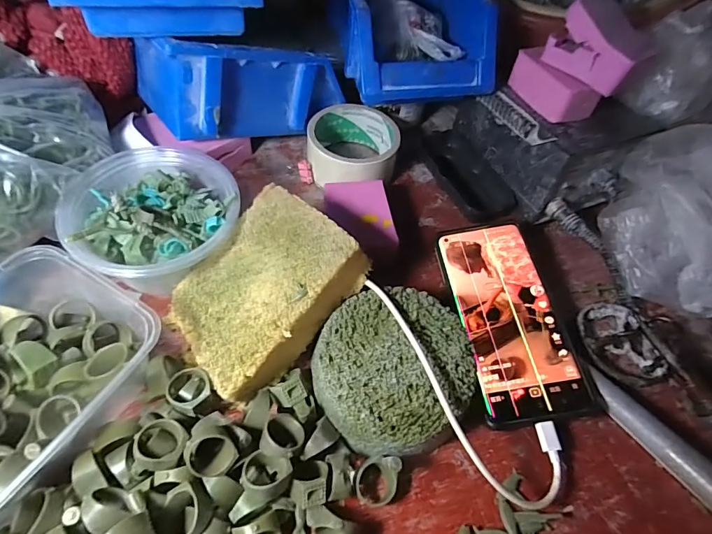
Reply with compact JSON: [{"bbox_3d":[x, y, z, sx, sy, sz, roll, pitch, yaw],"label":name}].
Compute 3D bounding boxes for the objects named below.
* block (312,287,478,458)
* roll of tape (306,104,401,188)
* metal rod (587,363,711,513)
[{"bbox_3d":[0.024,0.070,0.276,0.100,0.046,0.100,3,56,-5],"label":"block"},{"bbox_3d":[-0.003,-0.110,0.391,0.083,0.046,0.087,3,56,-5],"label":"roll of tape"},{"bbox_3d":[0.221,0.136,0.267,0.019,0.021,0.162,-35,67,-26],"label":"metal rod"}]

